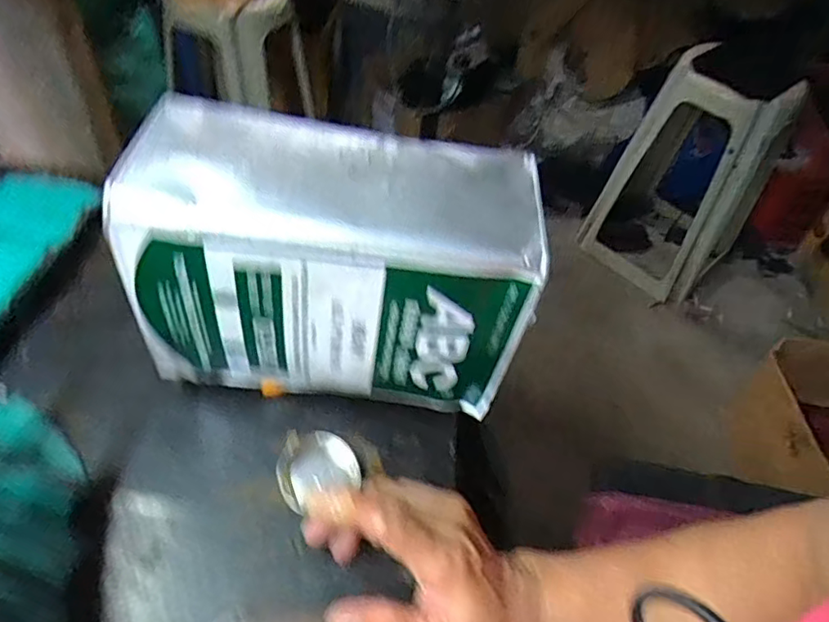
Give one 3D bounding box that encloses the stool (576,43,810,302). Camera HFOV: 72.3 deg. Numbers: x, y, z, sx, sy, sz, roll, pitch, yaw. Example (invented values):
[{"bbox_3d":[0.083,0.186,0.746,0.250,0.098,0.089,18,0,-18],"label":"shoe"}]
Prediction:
[{"bbox_3d":[0.680,-0.330,1.406,0.329,0.560,0.304,34,54,21],"label":"stool"}]

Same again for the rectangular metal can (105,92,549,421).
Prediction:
[{"bbox_3d":[-0.047,-0.029,0.360,0.223,0.145,0.099,5,49,-2],"label":"rectangular metal can"}]

